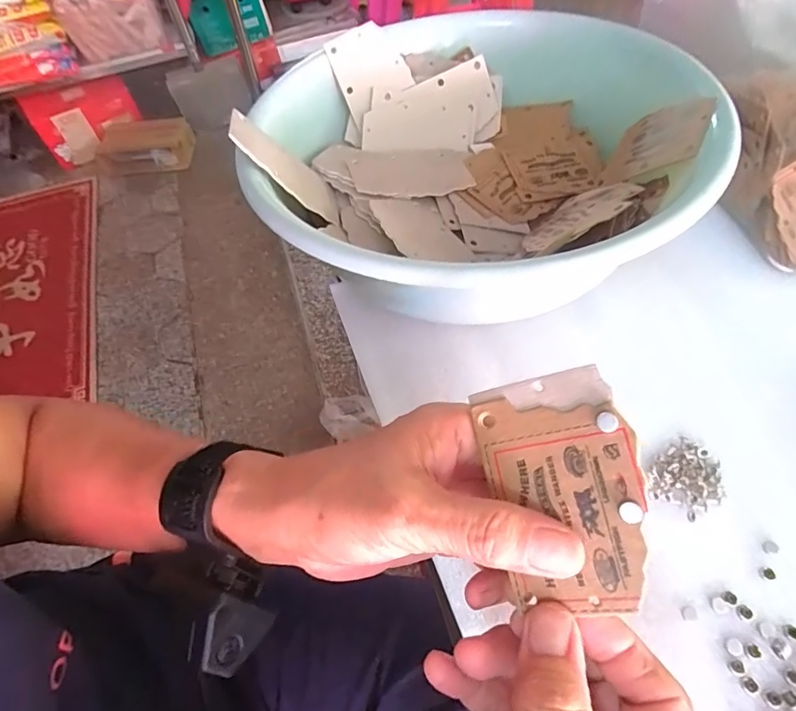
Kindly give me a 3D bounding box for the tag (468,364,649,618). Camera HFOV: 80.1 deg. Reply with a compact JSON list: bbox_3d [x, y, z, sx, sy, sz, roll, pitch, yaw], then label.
[{"bbox_3d":[0.059,0.048,0.171,0.053,0.004,0.081,-18,75,26],"label":"tag"}]

